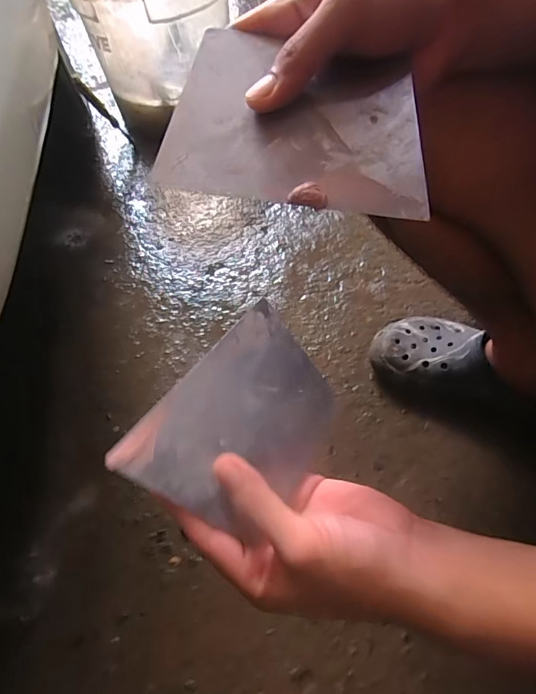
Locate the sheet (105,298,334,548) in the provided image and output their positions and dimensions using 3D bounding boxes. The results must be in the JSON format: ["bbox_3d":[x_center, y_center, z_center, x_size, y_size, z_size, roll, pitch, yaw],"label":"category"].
[{"bbox_3d":[-0.012,0.046,0.261,0.099,0.004,0.138,43,58,-6],"label":"sheet"}]

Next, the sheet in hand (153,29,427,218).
[{"bbox_3d":[0.017,-0.122,0.226,0.138,0.006,0.091,7,82,-1],"label":"sheet in hand"}]

